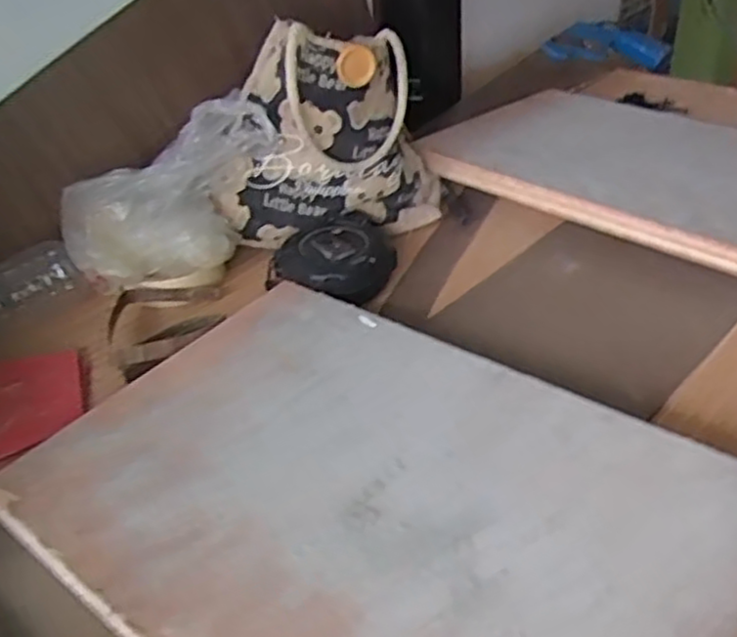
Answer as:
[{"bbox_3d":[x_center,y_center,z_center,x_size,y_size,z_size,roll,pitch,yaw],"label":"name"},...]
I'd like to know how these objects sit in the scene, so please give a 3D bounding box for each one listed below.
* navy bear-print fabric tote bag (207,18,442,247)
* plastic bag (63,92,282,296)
[{"bbox_3d":[-0.033,-0.149,0.602,0.170,0.158,0.095,0,37,7],"label":"navy bear-print fabric tote bag"},{"bbox_3d":[-0.152,-0.088,0.571,0.163,0.127,0.078,-19,37,-16],"label":"plastic bag"}]

